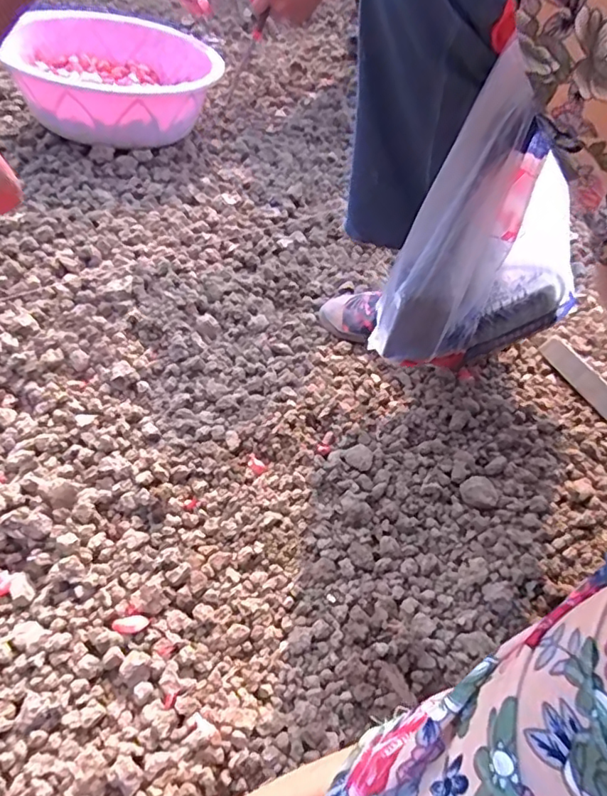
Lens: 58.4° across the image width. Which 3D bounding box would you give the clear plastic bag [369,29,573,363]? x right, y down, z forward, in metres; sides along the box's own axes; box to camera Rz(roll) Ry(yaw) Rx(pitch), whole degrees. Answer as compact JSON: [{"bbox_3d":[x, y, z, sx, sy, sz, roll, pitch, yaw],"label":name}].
[{"bbox_3d":[0.185,-0.156,0.500,0.222,0.254,0.074,-16,53,-21],"label":"clear plastic bag"}]

